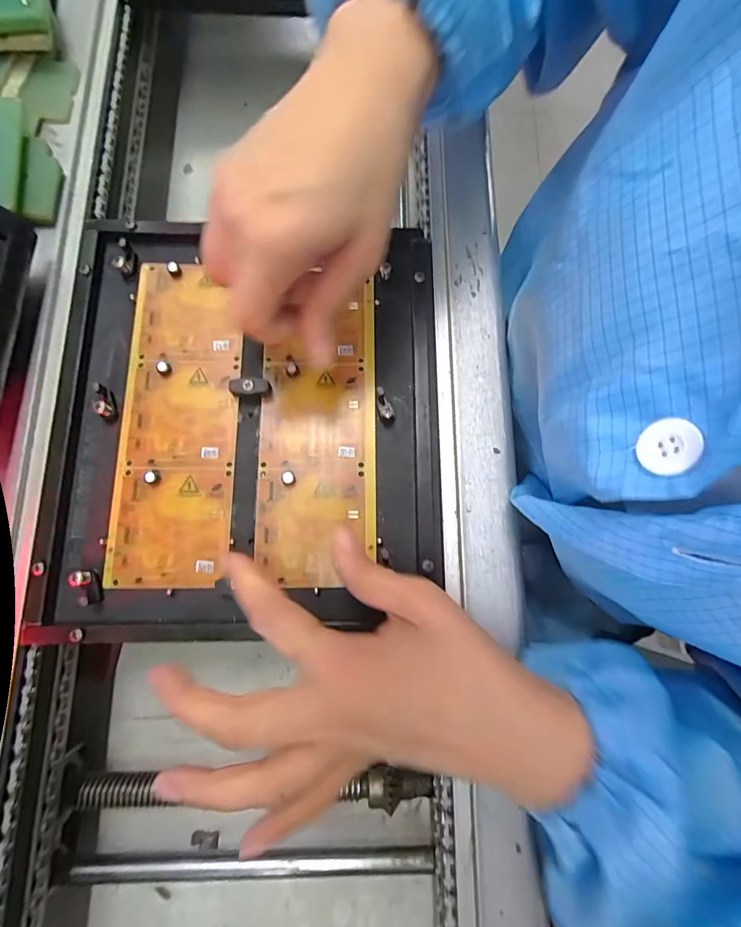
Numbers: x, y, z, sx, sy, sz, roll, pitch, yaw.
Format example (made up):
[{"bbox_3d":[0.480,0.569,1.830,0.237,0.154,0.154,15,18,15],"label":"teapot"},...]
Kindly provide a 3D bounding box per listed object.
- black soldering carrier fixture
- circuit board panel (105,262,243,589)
[{"bbox_3d":[-0.077,-0.032,0.269,0.235,0.019,0.257,1,79,-1],"label":"black soldering carrier fixture"},{"bbox_3d":[-0.121,-0.030,0.268,0.068,0.006,0.207,-1,79,-2],"label":"circuit board panel"}]

